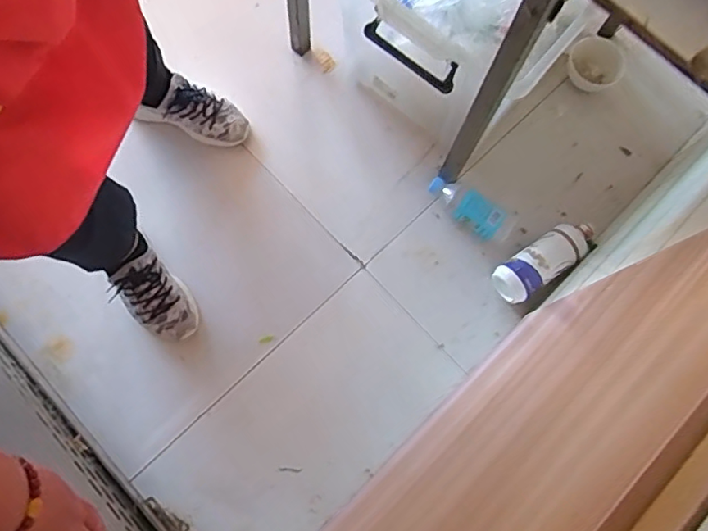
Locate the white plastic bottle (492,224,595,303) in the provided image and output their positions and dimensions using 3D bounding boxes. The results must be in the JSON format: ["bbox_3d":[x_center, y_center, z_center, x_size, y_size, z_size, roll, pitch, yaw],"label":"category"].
[{"bbox_3d":[0.362,-0.010,1.022,0.208,0.079,0.079,-33,79,-9],"label":"white plastic bottle"}]

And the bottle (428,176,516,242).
[{"bbox_3d":[0.228,-0.113,1.057,0.071,0.055,0.177,-42,80,-10],"label":"bottle"}]

